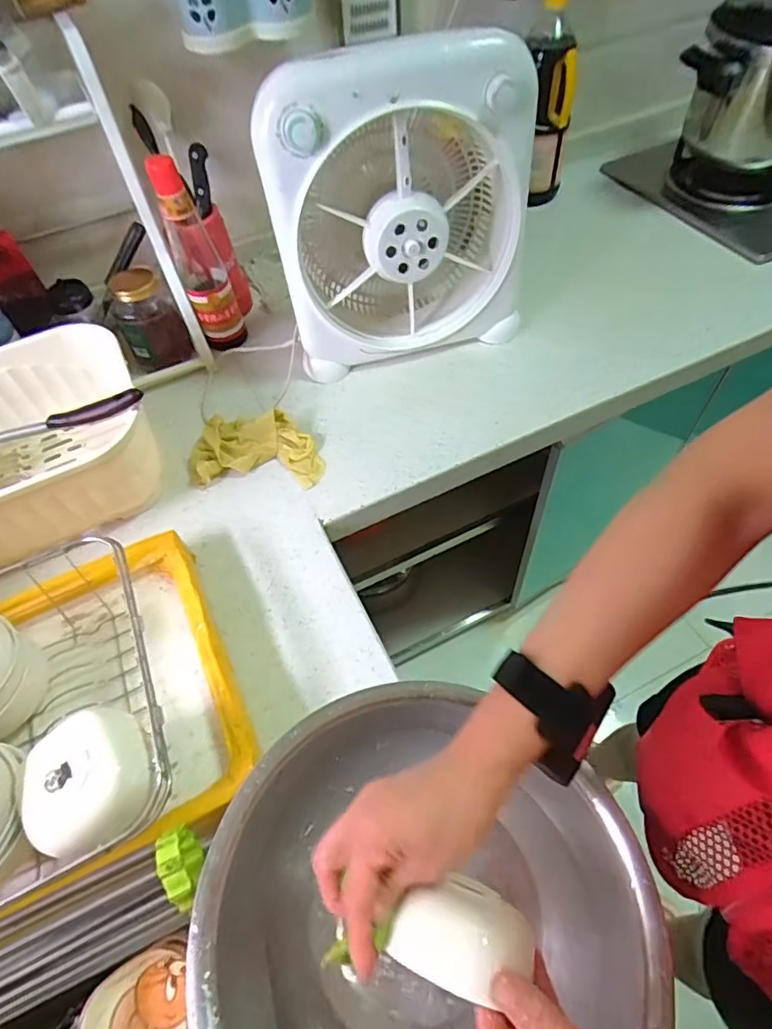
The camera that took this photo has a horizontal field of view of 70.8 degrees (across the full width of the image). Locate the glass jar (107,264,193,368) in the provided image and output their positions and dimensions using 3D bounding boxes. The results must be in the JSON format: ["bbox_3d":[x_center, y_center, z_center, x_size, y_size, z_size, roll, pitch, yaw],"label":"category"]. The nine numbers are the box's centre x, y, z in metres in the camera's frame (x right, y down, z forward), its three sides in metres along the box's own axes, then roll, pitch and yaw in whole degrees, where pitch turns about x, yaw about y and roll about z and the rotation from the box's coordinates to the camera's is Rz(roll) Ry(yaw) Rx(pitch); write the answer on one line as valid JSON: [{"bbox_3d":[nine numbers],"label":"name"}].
[{"bbox_3d":[-0.351,-0.290,0.791,0.079,0.118,0.098,-31,58,-15],"label":"glass jar"}]

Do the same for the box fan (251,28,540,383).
[{"bbox_3d":[0.015,-0.395,0.712,0.319,0.344,0.181,-14,56,-4],"label":"box fan"}]

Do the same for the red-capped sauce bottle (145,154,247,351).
[{"bbox_3d":[-0.260,-0.352,0.764,0.064,0.268,0.056,-25,57,-12],"label":"red-capped sauce bottle"}]

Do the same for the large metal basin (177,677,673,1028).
[{"bbox_3d":[0.023,0.285,0.385,0.293,0.086,0.295,-1,56,1],"label":"large metal basin"}]

